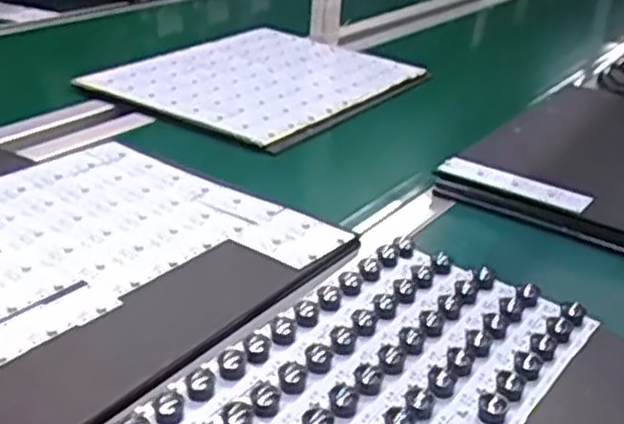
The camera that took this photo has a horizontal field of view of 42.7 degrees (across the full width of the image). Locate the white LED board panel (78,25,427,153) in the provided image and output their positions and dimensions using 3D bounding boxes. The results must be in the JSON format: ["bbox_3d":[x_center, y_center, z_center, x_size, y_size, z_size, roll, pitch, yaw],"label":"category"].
[{"bbox_3d":[-0.070,-0.221,1.304,0.381,0.021,0.474,20,30,28],"label":"white LED board panel"}]

